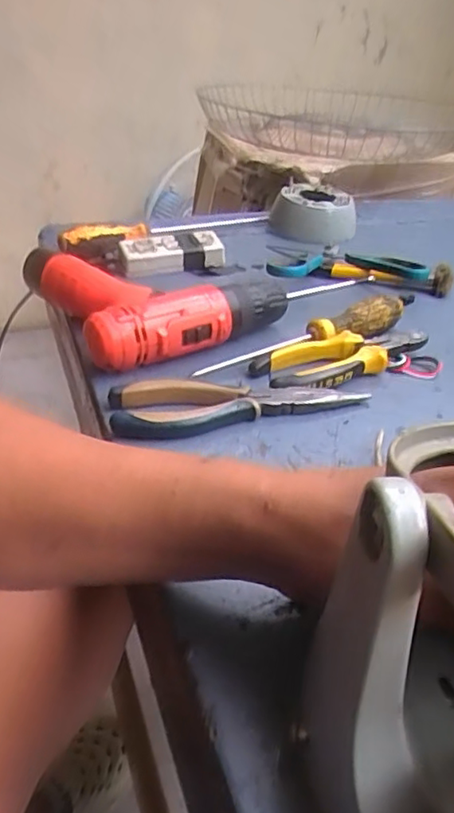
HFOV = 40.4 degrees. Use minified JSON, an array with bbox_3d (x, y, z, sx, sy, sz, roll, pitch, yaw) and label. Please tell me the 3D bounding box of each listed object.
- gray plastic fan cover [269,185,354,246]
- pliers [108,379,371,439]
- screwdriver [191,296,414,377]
[{"bbox_3d":[0.109,-0.256,0.804,0.109,0.047,0.126,3,35,2],"label":"gray plastic fan cover"},{"bbox_3d":[0.010,0.002,0.449,0.186,0.026,0.043,-2,35,-4],"label":"pliers"},{"bbox_3d":[0.075,-0.062,0.527,0.220,0.025,0.026,-19,40,-26],"label":"screwdriver"}]

